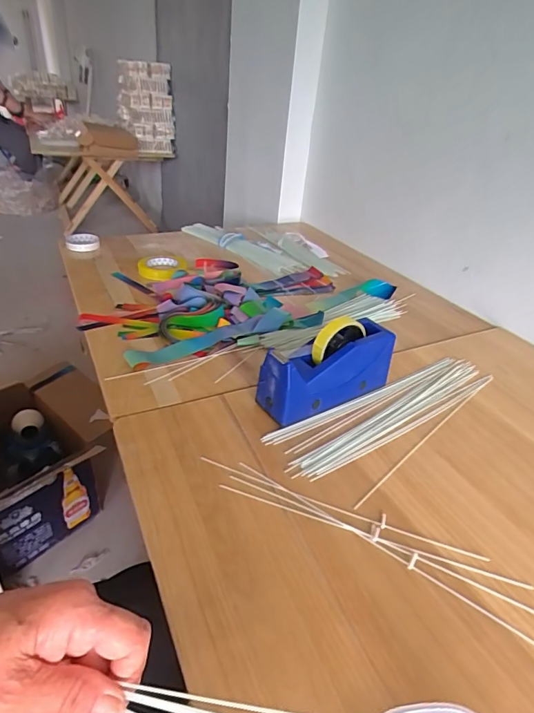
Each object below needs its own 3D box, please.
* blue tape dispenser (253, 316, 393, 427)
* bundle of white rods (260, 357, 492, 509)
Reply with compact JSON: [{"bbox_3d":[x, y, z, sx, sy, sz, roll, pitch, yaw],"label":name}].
[{"bbox_3d":[0.088,0.011,0.620,0.203,0.118,0.069,-15,38,-28],"label":"blue tape dispenser"},{"bbox_3d":[0.187,0.075,0.631,0.401,0.006,0.136,-24,43,-36],"label":"bundle of white rods"}]

